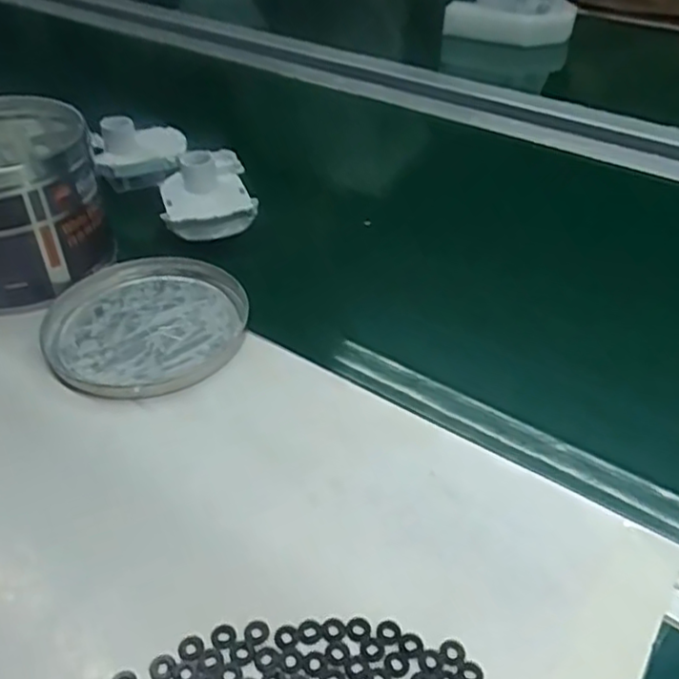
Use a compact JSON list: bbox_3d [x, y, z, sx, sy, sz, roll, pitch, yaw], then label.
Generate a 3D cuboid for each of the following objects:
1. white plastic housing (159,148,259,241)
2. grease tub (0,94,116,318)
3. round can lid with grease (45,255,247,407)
[{"bbox_3d":[-0.109,-0.120,0.548,0.072,0.054,0.079,-11,41,-13],"label":"white plastic housing"},{"bbox_3d":[-0.237,-0.096,0.476,0.122,0.109,0.135,-22,45,-25],"label":"grease tub"},{"bbox_3d":[-0.129,-0.013,0.448,0.127,0.013,0.132,-9,41,-11],"label":"round can lid with grease"}]

